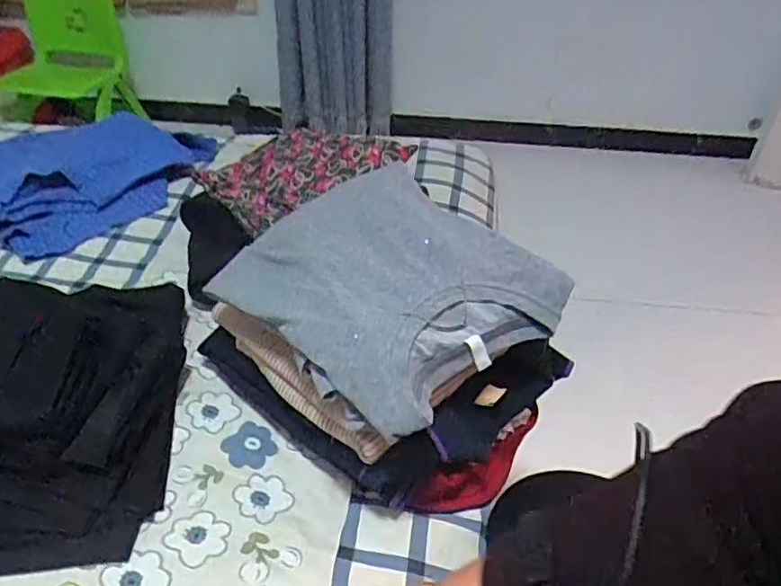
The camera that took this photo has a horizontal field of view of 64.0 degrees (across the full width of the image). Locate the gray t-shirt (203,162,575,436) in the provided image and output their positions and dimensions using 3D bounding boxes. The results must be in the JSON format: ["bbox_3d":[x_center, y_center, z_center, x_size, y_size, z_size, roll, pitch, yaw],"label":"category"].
[{"bbox_3d":[0.001,-0.017,0.637,0.280,0.073,0.266,33,50,31],"label":"gray t-shirt"}]

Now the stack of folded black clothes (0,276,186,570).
[{"bbox_3d":[-0.394,0.105,0.653,0.308,0.108,0.332,-4,41,-6],"label":"stack of folded black clothes"}]

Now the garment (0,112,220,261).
[{"bbox_3d":[-0.485,-0.178,0.984,0.194,0.102,0.437,30,49,29],"label":"garment"}]

